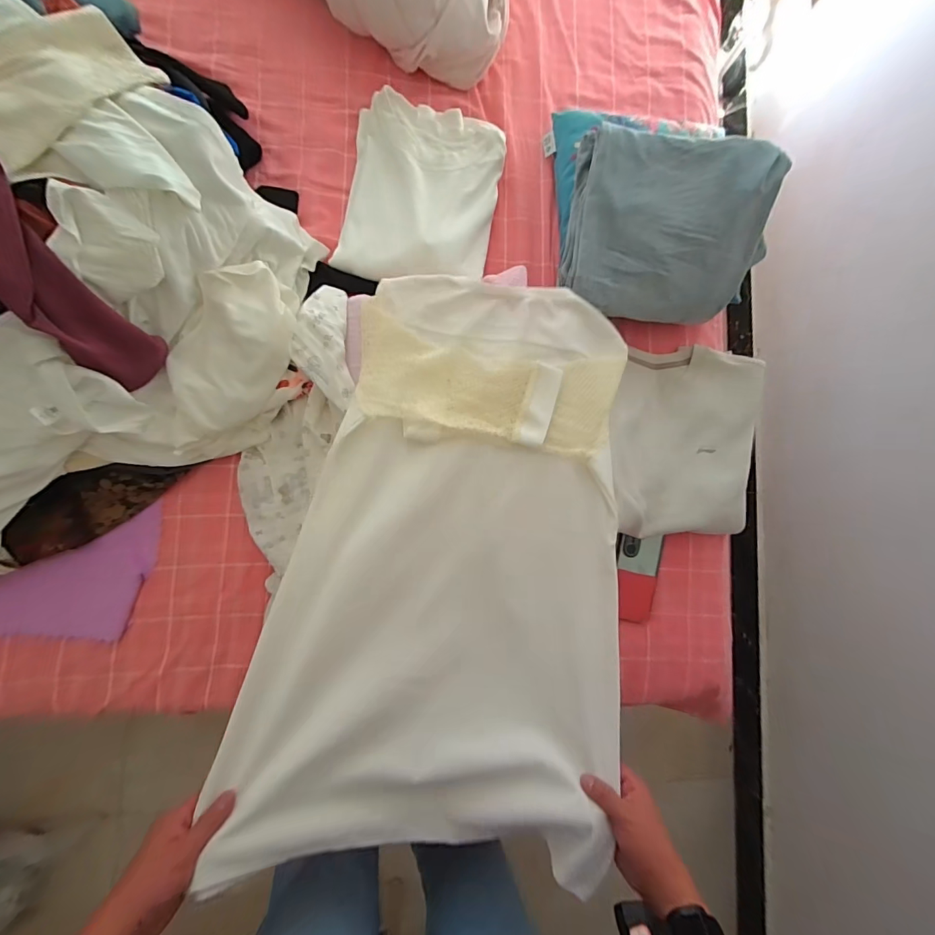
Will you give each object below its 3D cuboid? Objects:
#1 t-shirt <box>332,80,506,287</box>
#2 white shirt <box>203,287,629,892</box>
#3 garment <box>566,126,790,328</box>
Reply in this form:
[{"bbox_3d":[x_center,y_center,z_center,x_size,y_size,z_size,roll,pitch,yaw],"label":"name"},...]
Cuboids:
[{"bbox_3d":[-0.077,-0.448,0.676,0.244,0.055,0.321,8,78,-1],"label":"t-shirt"},{"bbox_3d":[-0.012,0.099,0.557,0.450,0.105,0.741,8,85,-7],"label":"white shirt"},{"bbox_3d":[0.302,-0.359,0.623,0.284,0.116,0.243,8,85,-7],"label":"garment"}]

